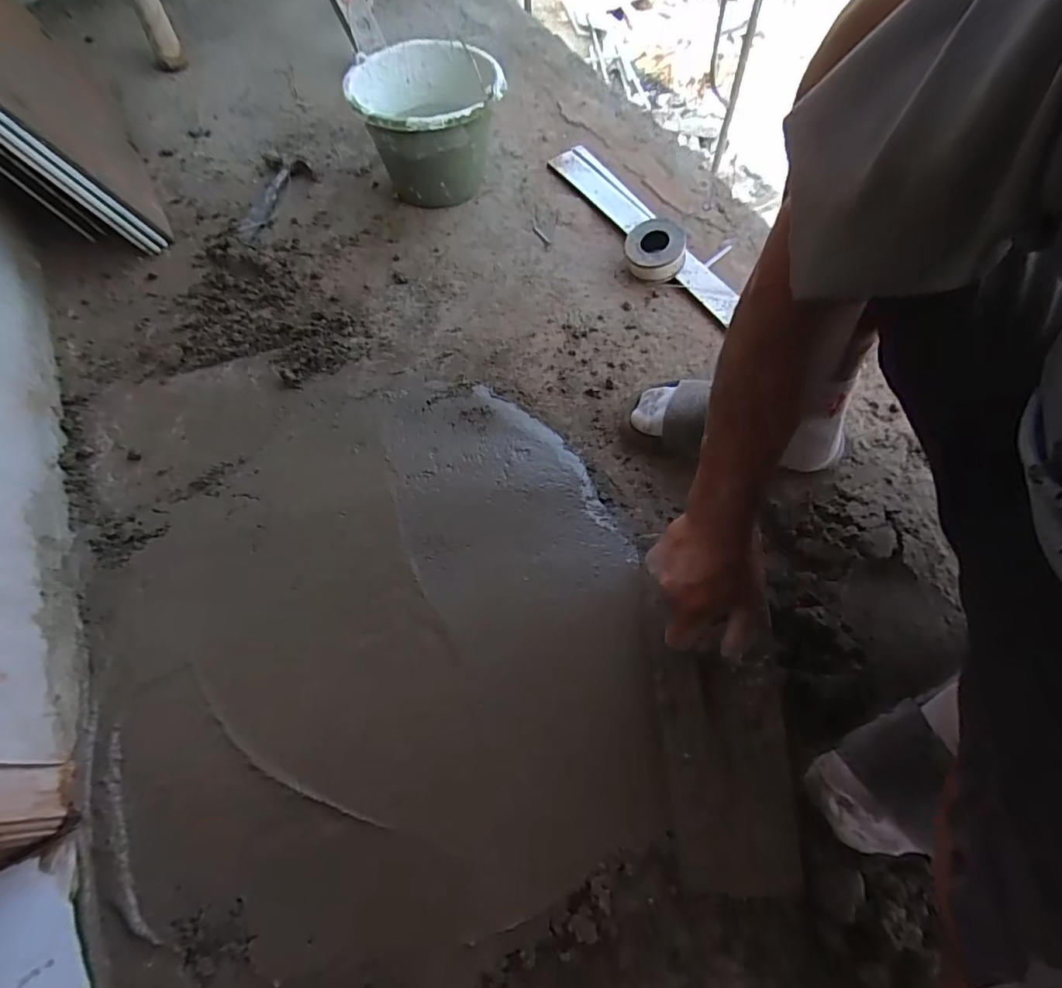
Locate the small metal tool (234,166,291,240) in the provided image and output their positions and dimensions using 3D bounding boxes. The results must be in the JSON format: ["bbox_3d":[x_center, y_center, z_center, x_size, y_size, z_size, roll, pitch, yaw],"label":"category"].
[{"bbox_3d":[-0.447,-0.495,0.918,0.043,0.010,0.192,5,62,6],"label":"small metal tool"}]

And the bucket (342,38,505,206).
[{"bbox_3d":[-0.158,-0.581,0.870,0.212,0.159,0.229,-1,62,2],"label":"bucket"}]

